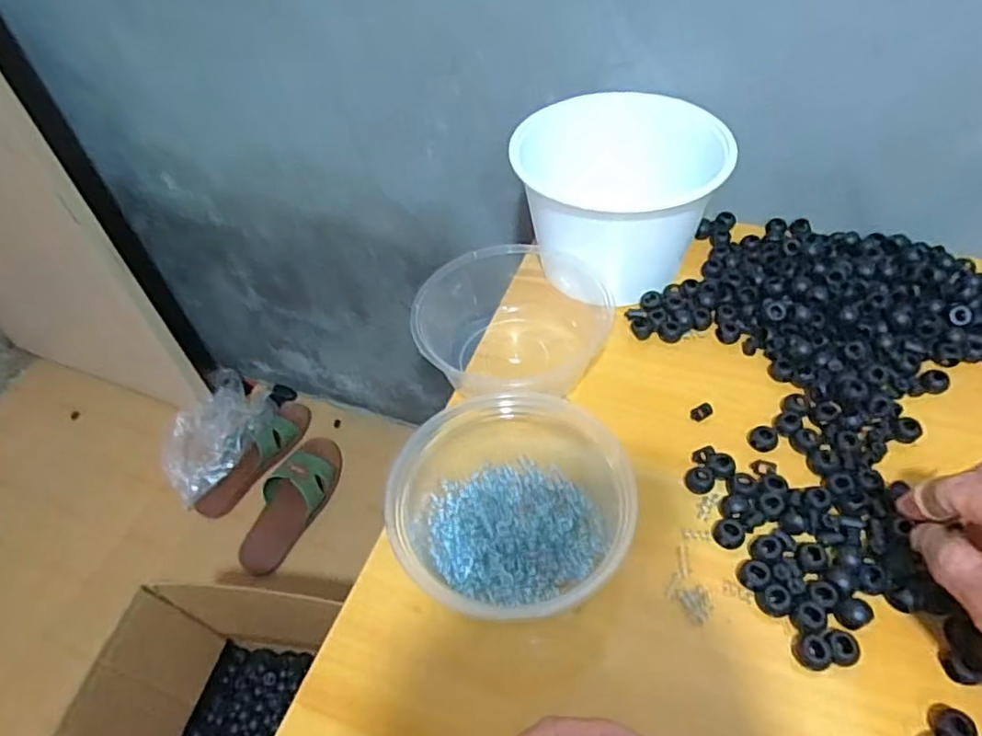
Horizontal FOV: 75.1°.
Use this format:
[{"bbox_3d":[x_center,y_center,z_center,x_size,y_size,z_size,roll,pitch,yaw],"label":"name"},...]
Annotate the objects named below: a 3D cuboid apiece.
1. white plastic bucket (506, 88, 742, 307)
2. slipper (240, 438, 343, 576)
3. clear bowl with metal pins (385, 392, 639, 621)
[{"bbox_3d":[0.105,-0.141,0.531,0.162,0.117,0.131,-22,52,-12],"label":"white plastic bucket"},{"bbox_3d":[-0.304,0.201,0.977,0.087,0.060,0.233,11,51,14],"label":"slipper"},{"bbox_3d":[0.009,0.083,0.380,0.128,0.068,0.125,-3,51,4],"label":"clear bowl with metal pins"}]

